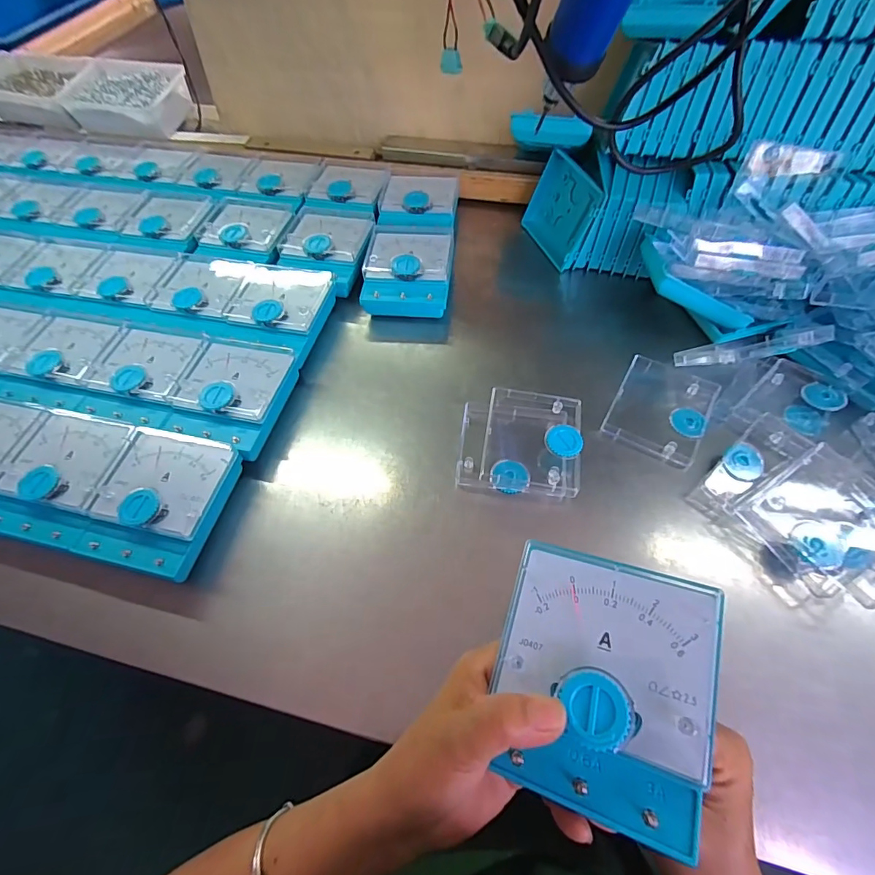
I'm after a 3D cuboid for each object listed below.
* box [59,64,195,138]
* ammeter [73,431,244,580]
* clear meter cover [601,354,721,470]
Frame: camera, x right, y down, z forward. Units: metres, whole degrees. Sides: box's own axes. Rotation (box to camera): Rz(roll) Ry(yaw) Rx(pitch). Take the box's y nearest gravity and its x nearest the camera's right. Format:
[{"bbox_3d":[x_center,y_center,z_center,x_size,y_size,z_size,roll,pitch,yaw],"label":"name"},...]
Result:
[{"bbox_3d":[-0.482,-0.531,0.688,0.168,0.065,0.126,16,62,12],"label":"box"},{"bbox_3d":[-0.238,0.057,0.383,0.101,0.055,0.119,9,60,9],"label":"ammeter"},{"bbox_3d":[0.222,-0.031,0.431,0.084,0.013,0.110,26,64,17],"label":"clear meter cover"}]

